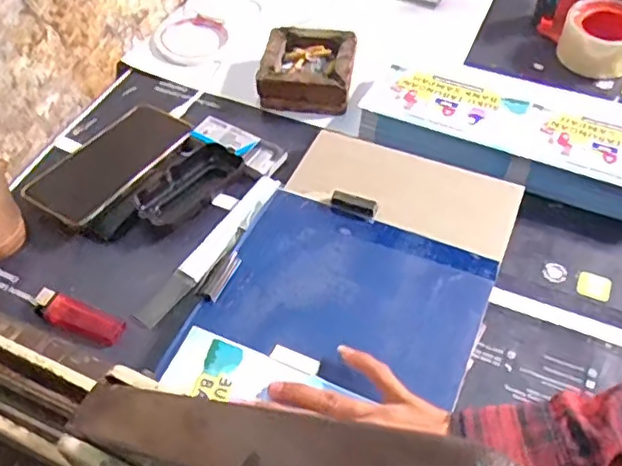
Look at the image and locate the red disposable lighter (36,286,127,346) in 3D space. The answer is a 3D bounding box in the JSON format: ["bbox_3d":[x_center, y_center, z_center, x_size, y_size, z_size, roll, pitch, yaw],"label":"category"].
[{"bbox_3d":[-0.195,0.070,0.497,0.090,0.013,0.028,21,56,17],"label":"red disposable lighter"}]

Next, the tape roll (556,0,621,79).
[{"bbox_3d":[0.325,-0.224,0.669,0.076,0.051,0.076,-1,53,1],"label":"tape roll"}]

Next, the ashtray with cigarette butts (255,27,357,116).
[{"bbox_3d":[-0.002,-0.181,0.659,0.099,0.043,0.103,7,53,8],"label":"ashtray with cigarette butts"}]

